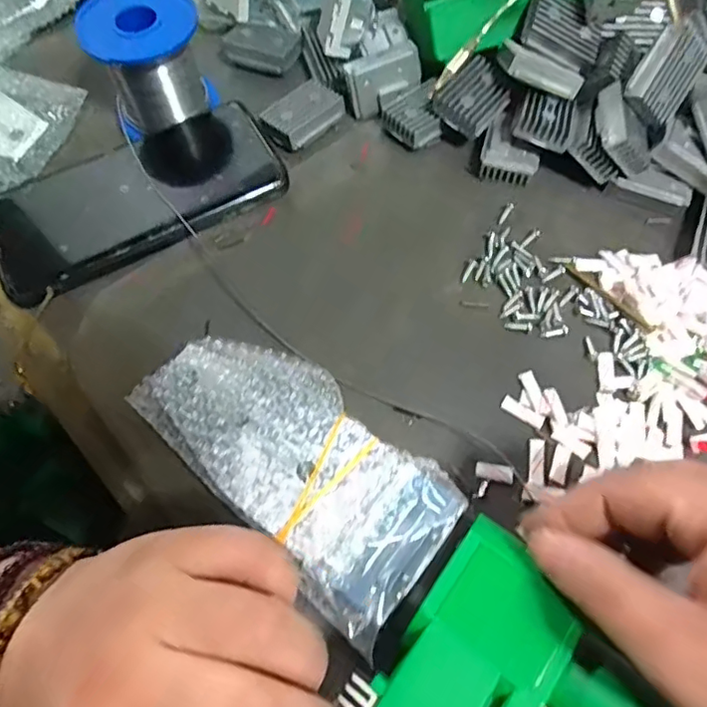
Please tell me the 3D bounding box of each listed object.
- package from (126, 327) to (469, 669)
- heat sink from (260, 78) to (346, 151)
[{"bbox_3d":[-0.028,0.045,0.254,0.151,0.032,0.072,41,73,16],"label":"package"},{"bbox_3d":[-0.031,-0.150,0.348,0.046,0.009,0.033,-40,72,-15],"label":"heat sink"}]

